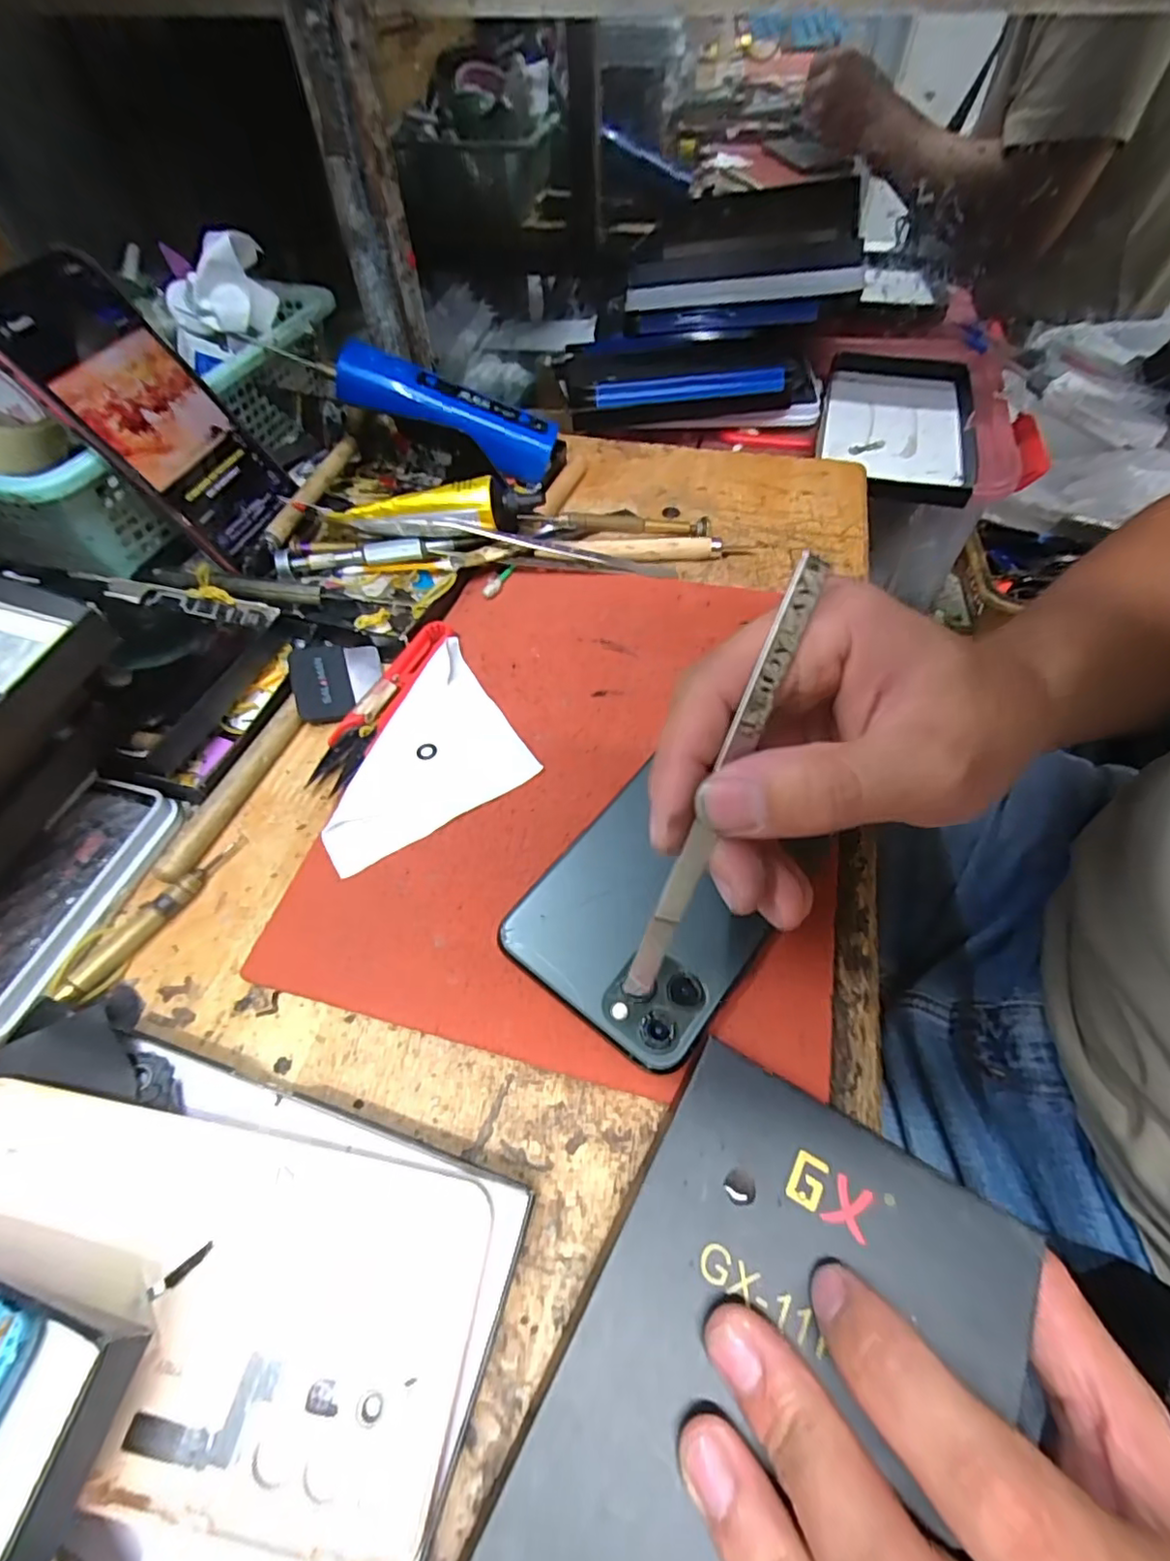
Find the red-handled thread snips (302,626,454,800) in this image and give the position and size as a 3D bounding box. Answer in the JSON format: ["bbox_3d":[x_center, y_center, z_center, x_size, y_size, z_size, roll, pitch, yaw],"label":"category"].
[{"bbox_3d":[-0.092,-0.038,0.283,0.022,0.017,0.099,18,57,13],"label":"red-handled thread snips"}]

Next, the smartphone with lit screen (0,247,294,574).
[{"bbox_3d":[-0.210,-0.176,0.302,0.007,0.132,0.071,-4,51,37],"label":"smartphone with lit screen"}]

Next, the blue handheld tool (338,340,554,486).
[{"bbox_3d":[-0.082,-0.223,0.374,0.130,0.033,0.022,17,52,-13],"label":"blue handheld tool"}]

